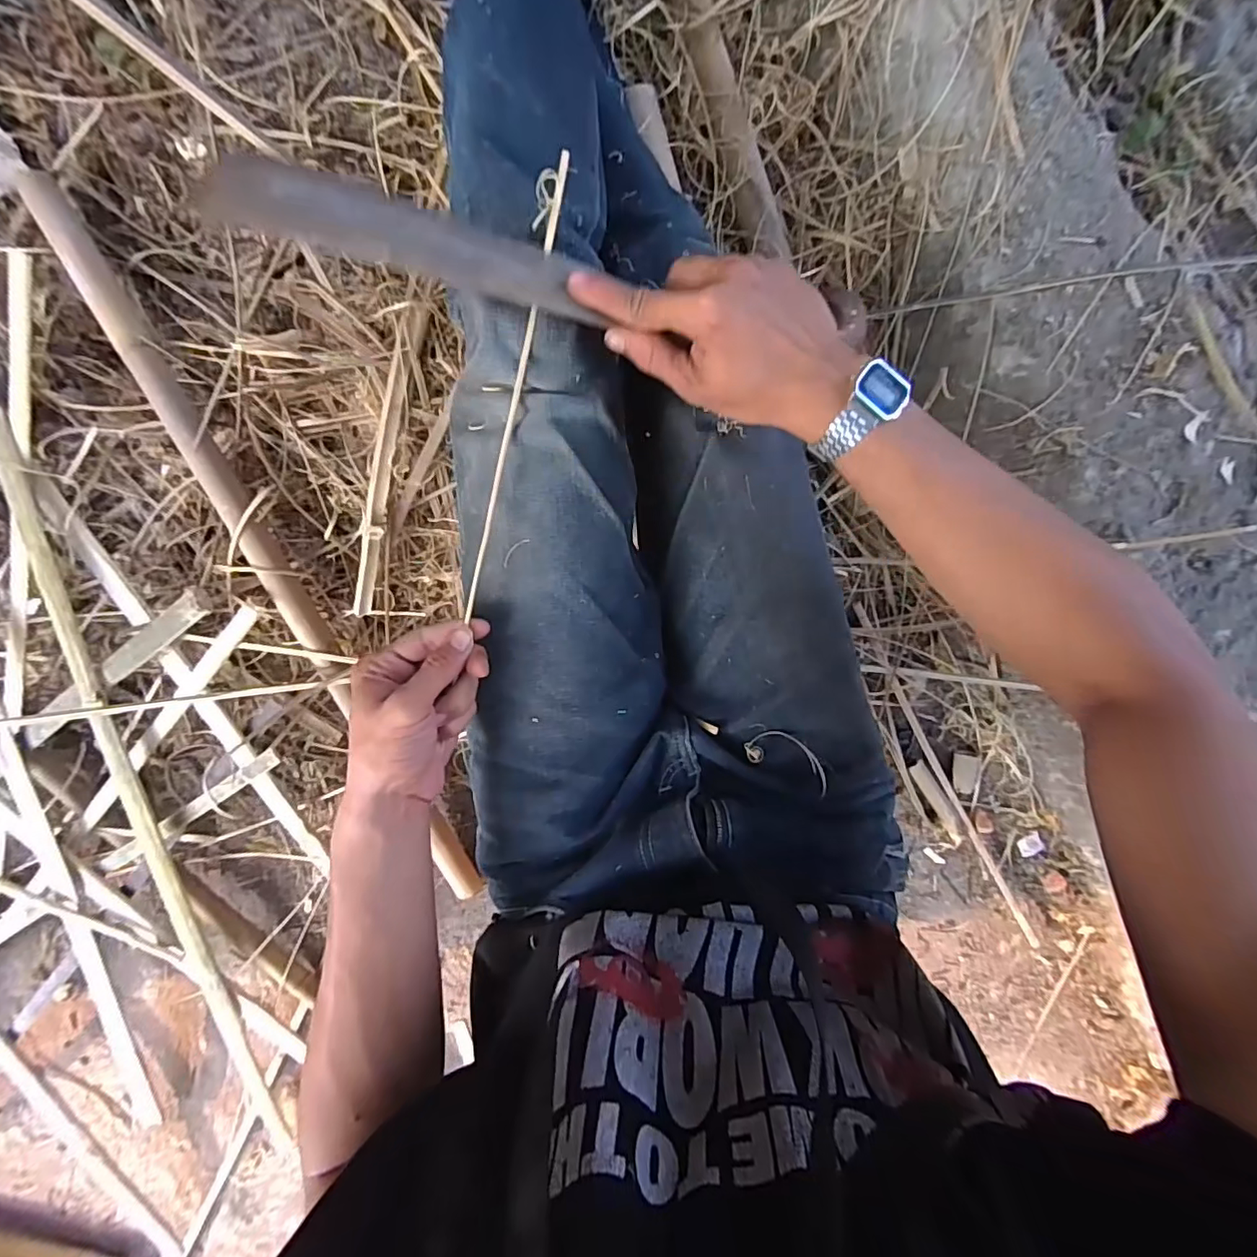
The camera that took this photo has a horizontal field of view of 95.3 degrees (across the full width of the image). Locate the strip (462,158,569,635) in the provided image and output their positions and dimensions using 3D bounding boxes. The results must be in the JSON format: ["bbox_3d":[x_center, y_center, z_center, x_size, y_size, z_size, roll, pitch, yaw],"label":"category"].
[{"bbox_3d":[-0.073,-0.147,0.368,0.006,0.011,0.284,15,100,-3],"label":"strip"}]

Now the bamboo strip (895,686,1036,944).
[{"bbox_3d":[0.477,0.270,0.805,0.019,0.013,0.468,-32,99,4],"label":"bamboo strip"}]

